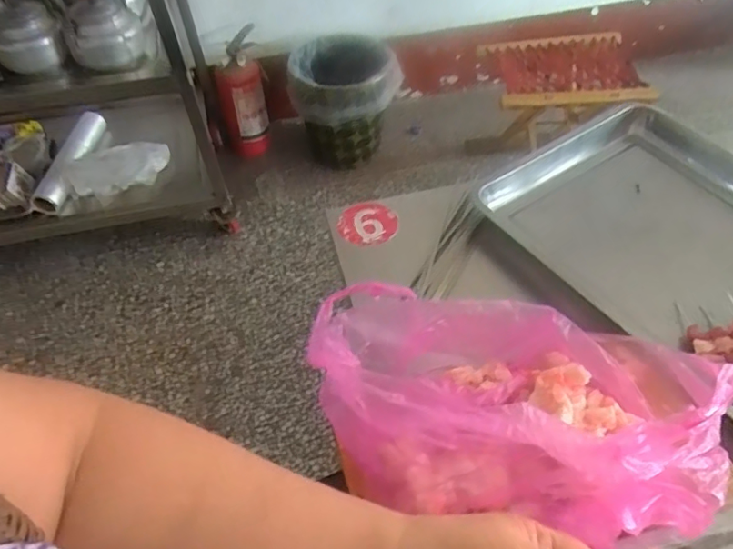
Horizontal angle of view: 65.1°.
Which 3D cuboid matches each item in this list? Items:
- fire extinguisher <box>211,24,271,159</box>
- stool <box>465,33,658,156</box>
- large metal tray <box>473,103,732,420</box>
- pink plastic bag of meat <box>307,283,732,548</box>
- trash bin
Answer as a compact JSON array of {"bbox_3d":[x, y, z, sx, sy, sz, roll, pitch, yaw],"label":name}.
[{"bbox_3d":[-0.319,-0.448,1.480,0.114,0.280,0.137,-10,50,-5],"label":"fire extinguisher"},{"bbox_3d":[0.431,-0.360,1.349,0.317,0.306,0.265,-6,50,-2],"label":"stool"},{"bbox_3d":[0.392,-0.034,0.684,0.348,0.054,0.432,-30,55,-20],"label":"large metal tray"},{"bbox_3d":[0.110,0.094,0.469,0.322,0.123,0.189,6,51,9],"label":"pink plastic bag of meat"},{"bbox_3d":[-0.059,-0.455,1.482,0.259,0.257,0.312,-9,50,-4],"label":"trash bin"}]

